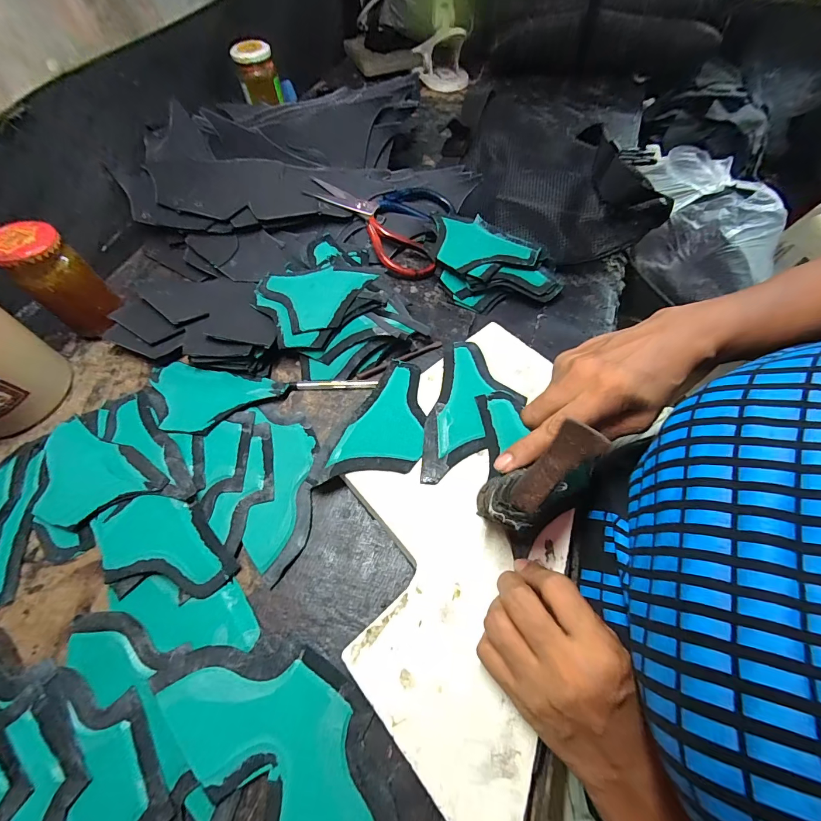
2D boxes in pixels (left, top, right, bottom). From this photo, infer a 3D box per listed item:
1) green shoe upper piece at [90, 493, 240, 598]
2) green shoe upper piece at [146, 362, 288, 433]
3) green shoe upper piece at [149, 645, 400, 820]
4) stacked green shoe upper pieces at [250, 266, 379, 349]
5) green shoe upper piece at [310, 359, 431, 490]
[{"bbox_3d":[-0.204,0.107,0.301,0.125,0.011,0.066,6,61,6],"label":"green shoe upper piece"},{"bbox_3d":[-0.209,-0.011,0.369,0.148,0.016,0.076,12,62,9],"label":"green shoe upper piece"},{"bbox_3d":[-0.089,0.219,0.238,0.180,0.007,0.100,11,62,8],"label":"green shoe upper piece"},{"bbox_3d":[-0.117,-0.117,0.395,0.124,0.011,0.100,21,80,19],"label":"stacked green shoe upper pieces"},{"bbox_3d":[-0.021,0.015,0.332,0.076,0.007,0.143,25,63,18],"label":"green shoe upper piece"}]

